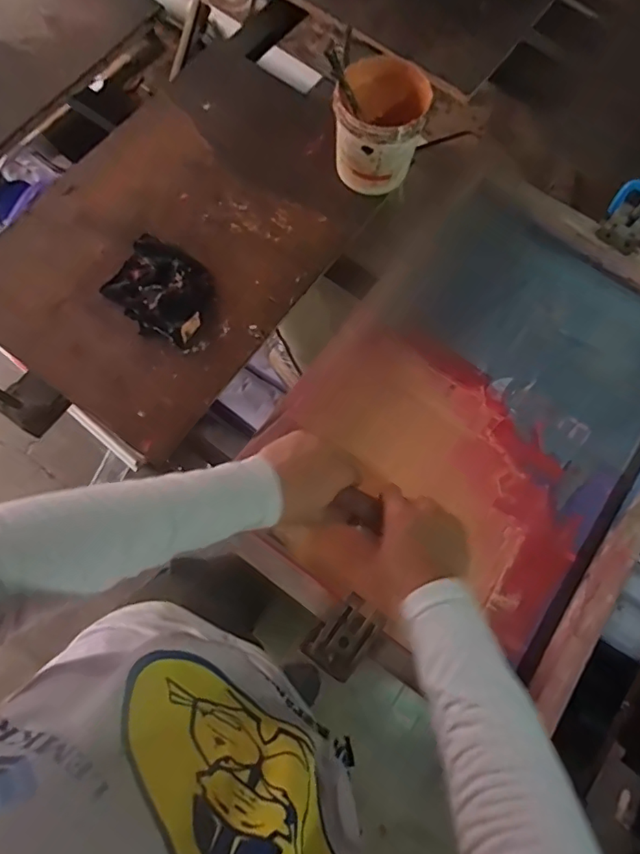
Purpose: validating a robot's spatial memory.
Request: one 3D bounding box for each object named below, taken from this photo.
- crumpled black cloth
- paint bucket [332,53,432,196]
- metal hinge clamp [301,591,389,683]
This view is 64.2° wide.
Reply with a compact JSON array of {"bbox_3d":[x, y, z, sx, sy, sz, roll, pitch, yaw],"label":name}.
[{"bbox_3d":[-0.209,-0.186,0.696,0.147,0.029,0.121,34,76,8],"label":"crumpled black cloth"},{"bbox_3d":[0.081,-0.419,0.722,0.122,0.122,0.127,18,74,4],"label":"paint bucket"},{"bbox_3d":[0.027,0.228,0.558,0.058,0.019,0.083,38,76,7],"label":"metal hinge clamp"}]

